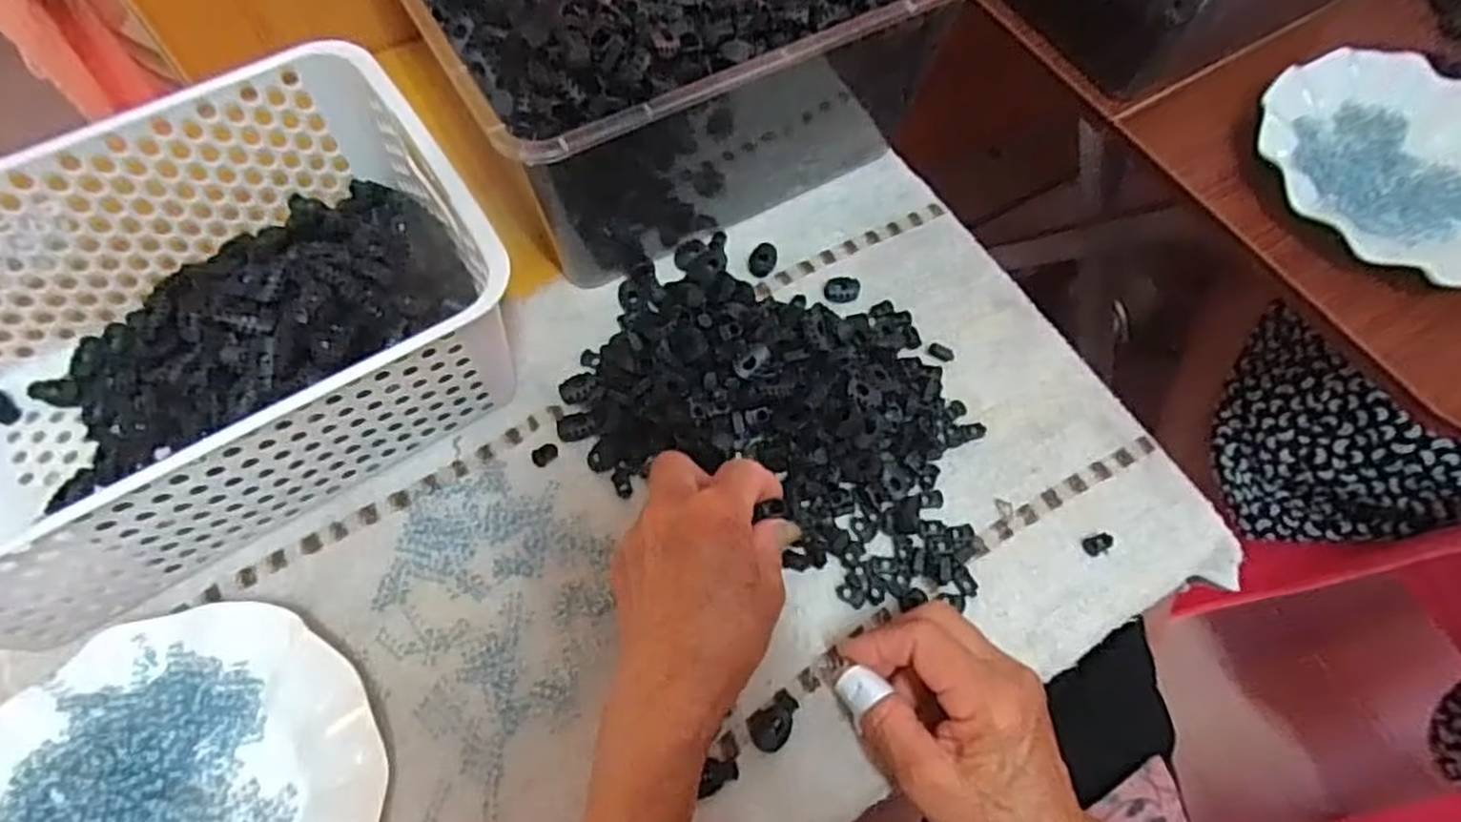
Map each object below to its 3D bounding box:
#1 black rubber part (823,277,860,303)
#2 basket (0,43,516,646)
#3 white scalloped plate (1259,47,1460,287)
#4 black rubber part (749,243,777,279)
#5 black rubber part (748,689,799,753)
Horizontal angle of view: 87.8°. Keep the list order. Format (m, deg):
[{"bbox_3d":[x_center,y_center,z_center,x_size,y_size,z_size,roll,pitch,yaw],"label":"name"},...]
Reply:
[{"bbox_3d":[0.072,-0.078,0.487,0.023,0.005,0.019,-1,66,-3],"label":"black rubber part"},{"bbox_3d":[-0.282,-0.037,0.390,0.308,0.105,0.208,-34,71,-16],"label":"basket"},{"bbox_3d":[0.442,-0.162,0.499,0.174,0.028,0.181,1,66,-2],"label":"white scalloped plate"},{"bbox_3d":[0.021,-0.099,0.496,0.017,0.009,0.023,16,66,4],"label":"black rubber part"},{"bbox_3d":[0.023,0.154,0.376,0.028,0.006,0.020,-38,73,-18],"label":"black rubber part"}]

